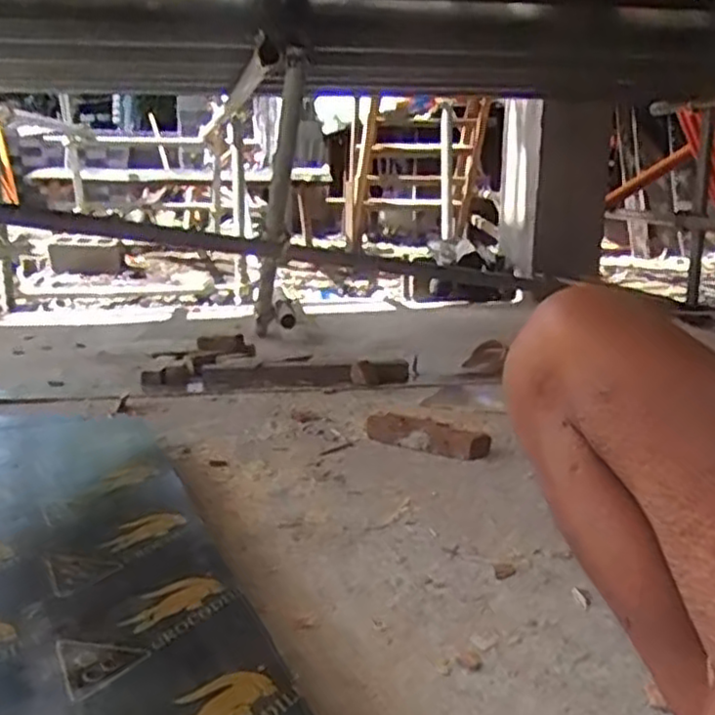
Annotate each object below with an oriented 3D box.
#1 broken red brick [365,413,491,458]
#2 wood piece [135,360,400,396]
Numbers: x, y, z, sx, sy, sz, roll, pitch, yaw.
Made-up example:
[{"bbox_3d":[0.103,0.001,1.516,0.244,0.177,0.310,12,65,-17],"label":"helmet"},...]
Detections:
[{"bbox_3d":[0.129,0.149,1.371,0.231,0.051,0.052,6,14,17],"label":"broken red brick"},{"bbox_3d":[-0.193,0.041,1.794,0.649,0.057,0.171,-1,14,-12],"label":"wood piece"}]

